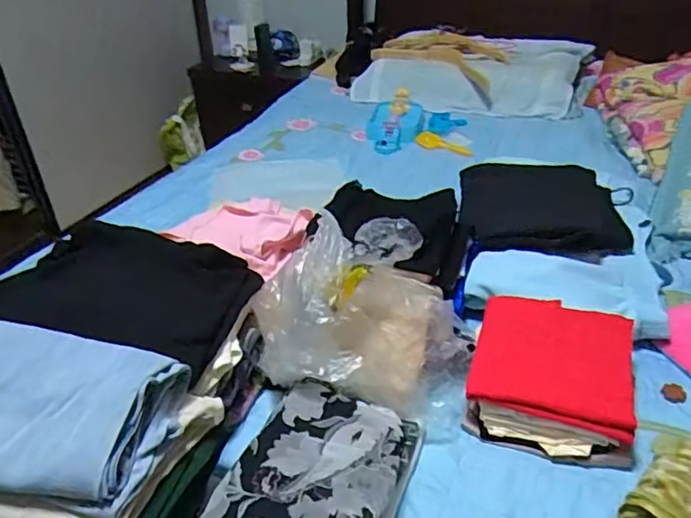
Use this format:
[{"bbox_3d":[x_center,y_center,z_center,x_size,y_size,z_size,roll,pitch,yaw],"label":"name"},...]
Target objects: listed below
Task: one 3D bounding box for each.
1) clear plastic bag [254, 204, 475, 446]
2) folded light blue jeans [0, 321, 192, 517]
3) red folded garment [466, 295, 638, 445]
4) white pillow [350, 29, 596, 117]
[{"bbox_3d":[0.024,0.073,0.734,0.281,0.216,0.197,3,35,7],"label":"clear plastic bag"},{"bbox_3d":[-0.310,0.138,0.547,0.279,0.079,0.163,2,35,6],"label":"folded light blue jeans"},{"bbox_3d":[0.266,0.127,0.735,0.189,0.045,0.167,11,37,18],"label":"red folded garment"},{"bbox_3d":[0.384,-0.597,1.815,0.659,0.141,0.399,14,38,22],"label":"white pillow"}]

